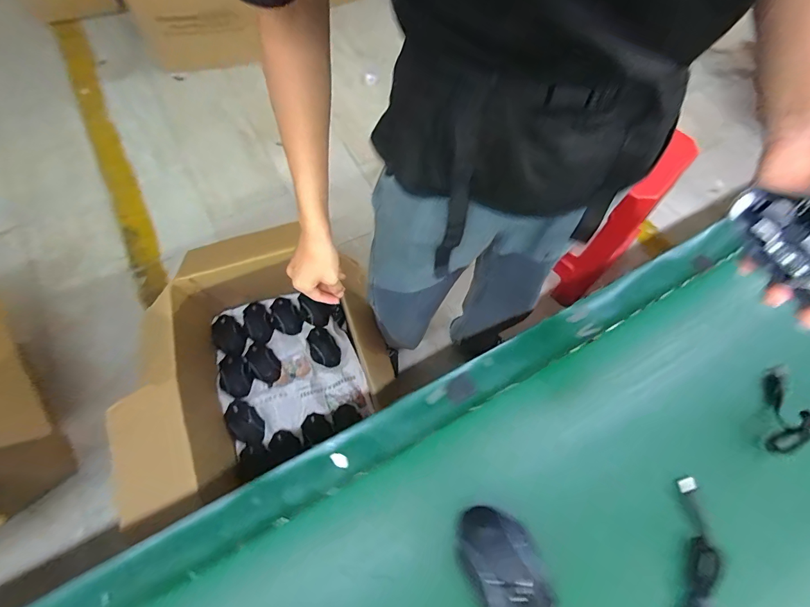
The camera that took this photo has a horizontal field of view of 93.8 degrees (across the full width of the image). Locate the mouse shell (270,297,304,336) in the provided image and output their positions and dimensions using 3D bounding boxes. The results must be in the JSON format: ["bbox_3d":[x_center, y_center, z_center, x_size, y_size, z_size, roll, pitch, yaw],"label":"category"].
[{"bbox_3d":[-0.335,0.037,1.059,0.075,0.023,0.118,-31,71,-14],"label":"mouse shell"}]

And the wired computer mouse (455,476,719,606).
[{"bbox_3d":[0.200,0.284,0.386,0.286,0.045,0.156,-3,67,-4],"label":"wired computer mouse"}]

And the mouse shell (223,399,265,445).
[{"bbox_3d":[-0.399,0.298,0.943,0.116,0.024,0.070,42,72,14],"label":"mouse shell"}]

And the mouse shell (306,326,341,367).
[{"bbox_3d":[-0.229,0.124,1.055,0.072,0.028,0.116,-34,72,-15],"label":"mouse shell"}]

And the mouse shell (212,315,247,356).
[{"bbox_3d":[-0.469,0.086,1.007,0.073,0.020,0.112,-34,72,-15],"label":"mouse shell"}]

